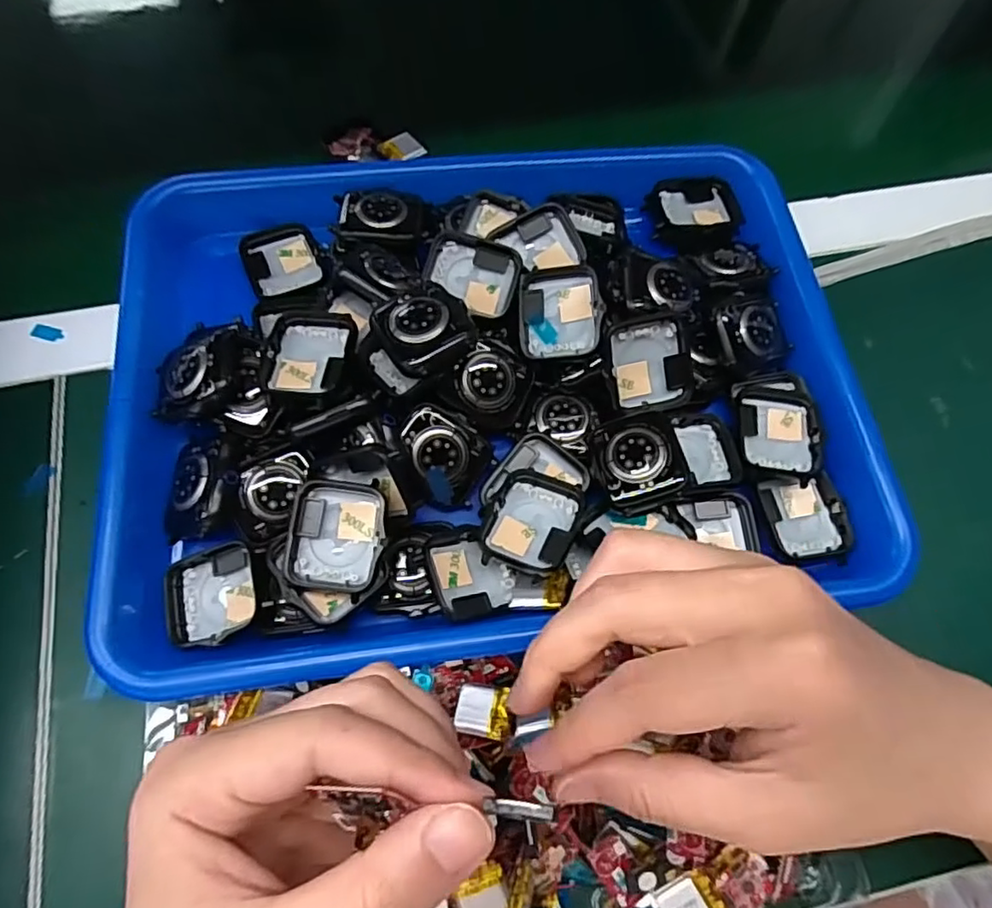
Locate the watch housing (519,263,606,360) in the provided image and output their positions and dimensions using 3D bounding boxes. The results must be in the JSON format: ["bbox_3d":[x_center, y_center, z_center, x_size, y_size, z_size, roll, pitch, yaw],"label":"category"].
[{"bbox_3d":[0.029,-0.064,0.281,0.036,0.009,0.041,-3,82,12],"label":"watch housing"}]

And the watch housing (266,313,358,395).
[{"bbox_3d":[-0.078,-0.042,0.268,0.035,0.016,0.041,1,67,-1],"label":"watch housing"}]

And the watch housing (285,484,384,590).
[{"bbox_3d":[-0.062,0.031,0.243,0.035,0.009,0.041,6,66,1],"label":"watch housing"}]

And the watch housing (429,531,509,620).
[{"bbox_3d":[-0.011,0.050,0.252,0.035,0.010,0.032,-4,57,-36],"label":"watch housing"}]

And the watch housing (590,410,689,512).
[{"bbox_3d":[0.061,0.002,0.263,0.034,0.012,0.041,-13,70,11],"label":"watch housing"}]

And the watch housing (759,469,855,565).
[{"bbox_3d":[0.135,0.028,0.273,0.035,0.010,0.037,-7,67,-5],"label":"watch housing"}]

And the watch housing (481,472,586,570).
[{"bbox_3d":[0.016,0.027,0.257,0.036,0.013,0.042,18,67,6],"label":"watch housing"}]

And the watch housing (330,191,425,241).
[{"bbox_3d":[-0.057,-0.116,0.308,0.043,0.013,0.031,4,66,0],"label":"watch housing"}]

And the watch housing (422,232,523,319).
[{"bbox_3d":[-0.011,-0.082,0.287,0.042,0.006,0.034,14,85,-2],"label":"watch housing"}]

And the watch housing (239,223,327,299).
[{"bbox_3d":[-0.107,-0.096,0.313,0.036,0.012,0.035,-25,69,-12],"label":"watch housing"}]

